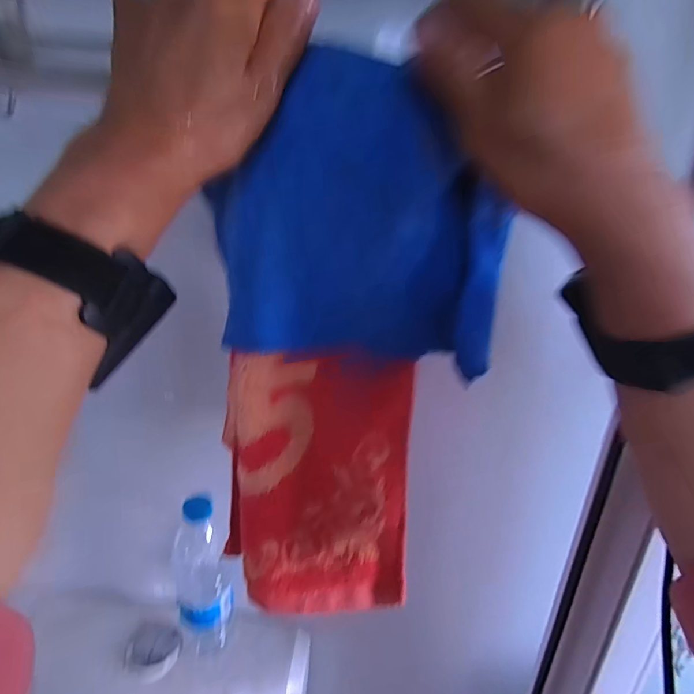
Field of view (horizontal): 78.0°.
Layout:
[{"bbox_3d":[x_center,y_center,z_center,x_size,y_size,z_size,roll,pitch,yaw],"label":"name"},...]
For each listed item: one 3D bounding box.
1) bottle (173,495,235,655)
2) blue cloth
[{"bbox_3d":[-0.171,0.270,0.509,0.061,0.218,0.060,-5,21,-24],"label":"bottle"},{"bbox_3d":[0.008,-0.070,0.239,0.163,0.155,0.030,6,20,5],"label":"blue cloth"}]

